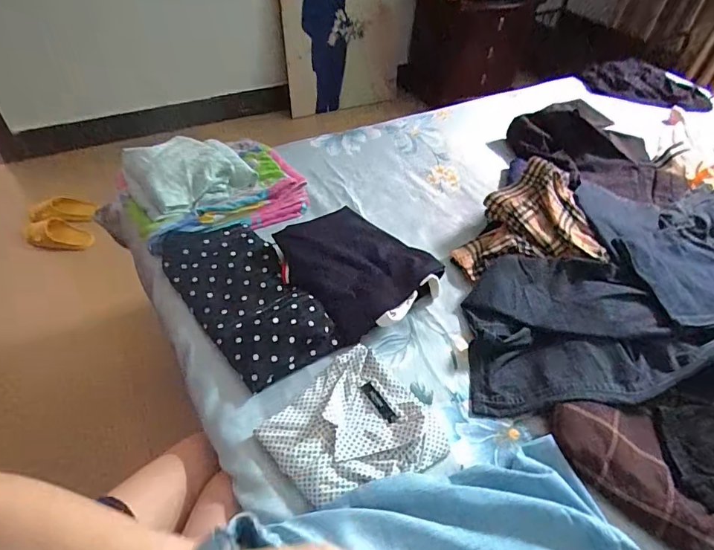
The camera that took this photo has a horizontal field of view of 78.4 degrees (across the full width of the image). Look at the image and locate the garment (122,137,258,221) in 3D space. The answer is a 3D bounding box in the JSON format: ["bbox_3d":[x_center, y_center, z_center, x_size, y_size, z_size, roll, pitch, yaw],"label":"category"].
[{"bbox_3d":[-0.349,-0.226,0.880,0.217,0.049,0.245,-29,55,-27],"label":"garment"}]

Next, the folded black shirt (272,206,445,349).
[{"bbox_3d":[0.002,-0.024,0.782,0.240,0.062,0.252,-31,56,-28],"label":"folded black shirt"}]

